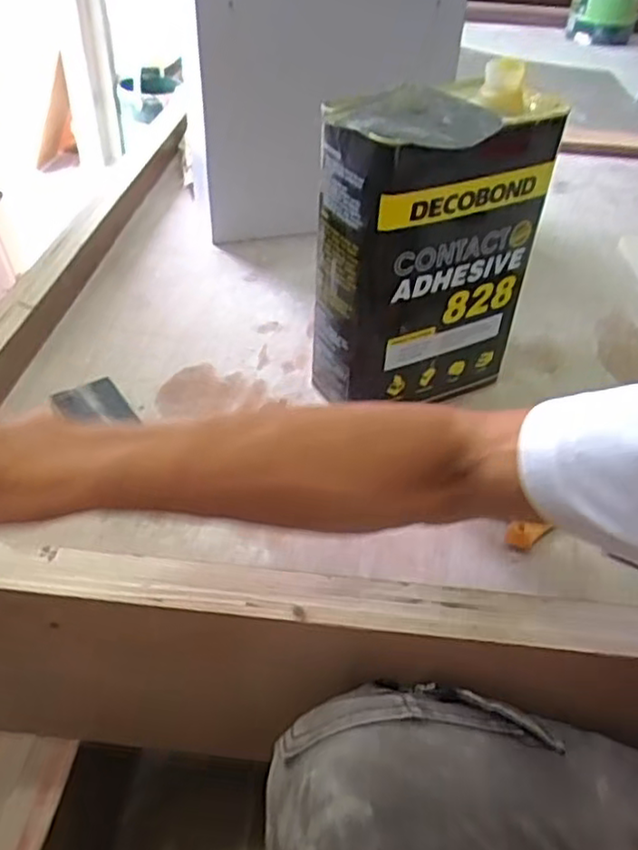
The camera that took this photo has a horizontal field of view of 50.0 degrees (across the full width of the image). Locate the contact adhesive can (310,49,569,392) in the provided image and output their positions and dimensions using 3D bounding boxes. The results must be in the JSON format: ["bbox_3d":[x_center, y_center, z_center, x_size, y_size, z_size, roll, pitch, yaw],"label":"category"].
[{"bbox_3d":[0.082,-0.126,0.542,0.167,0.243,0.093,-25,48,-28],"label":"contact adhesive can"}]

